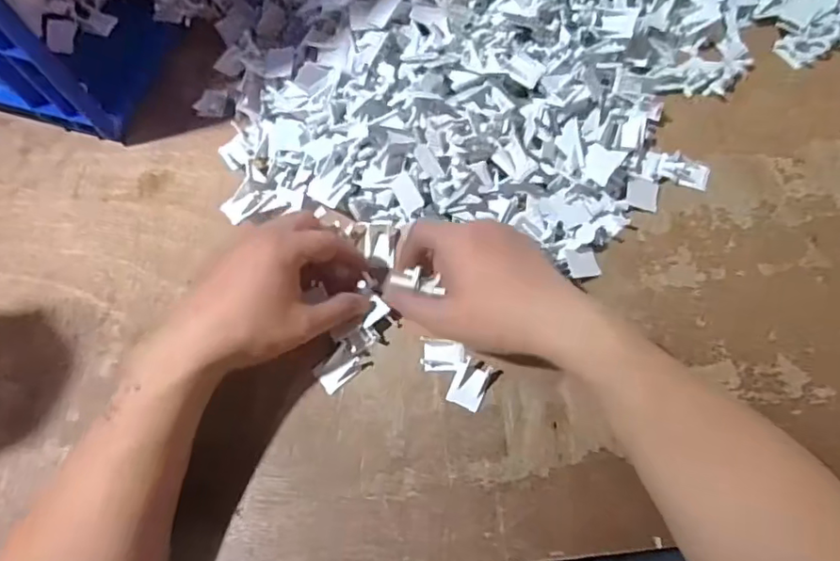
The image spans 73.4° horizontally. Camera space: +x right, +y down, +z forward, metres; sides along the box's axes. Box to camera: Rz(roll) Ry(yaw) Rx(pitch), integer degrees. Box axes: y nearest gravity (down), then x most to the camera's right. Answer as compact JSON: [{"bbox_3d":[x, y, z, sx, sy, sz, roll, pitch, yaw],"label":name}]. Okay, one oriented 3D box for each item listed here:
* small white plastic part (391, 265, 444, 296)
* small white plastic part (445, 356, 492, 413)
[{"bbox_3d":[-0.003,-0.002,0.419,0.039,0.009,0.015,16,69,15],"label":"small white plastic part"},{"bbox_3d":[0.036,0.075,0.406,0.024,0.009,0.033,23,71,12],"label":"small white plastic part"}]

